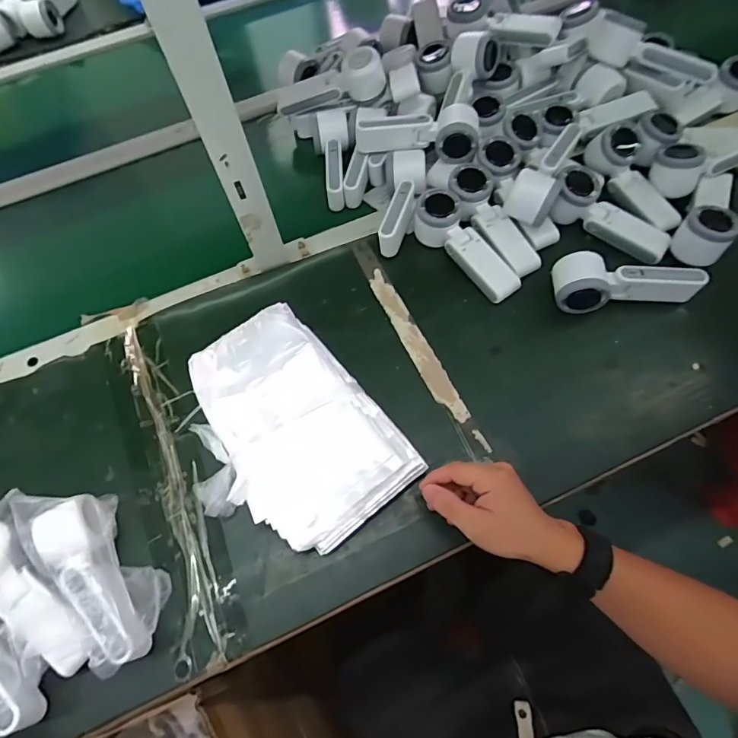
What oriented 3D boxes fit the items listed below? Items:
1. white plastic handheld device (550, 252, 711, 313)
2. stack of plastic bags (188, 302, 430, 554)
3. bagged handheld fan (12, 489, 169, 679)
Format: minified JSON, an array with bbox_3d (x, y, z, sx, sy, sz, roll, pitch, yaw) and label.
[{"bbox_3d":[0.300,-0.110,0.540,0.159,0.057,0.060,-7,63,0],"label":"white plastic handheld device"},{"bbox_3d":[-0.081,0.054,0.498,0.155,0.054,0.258,-36,67,-14],"label":"stack of plastic bags"},{"bbox_3d":[-0.262,0.185,0.443,0.070,0.064,0.187,-40,68,-15],"label":"bagged handheld fan"}]

